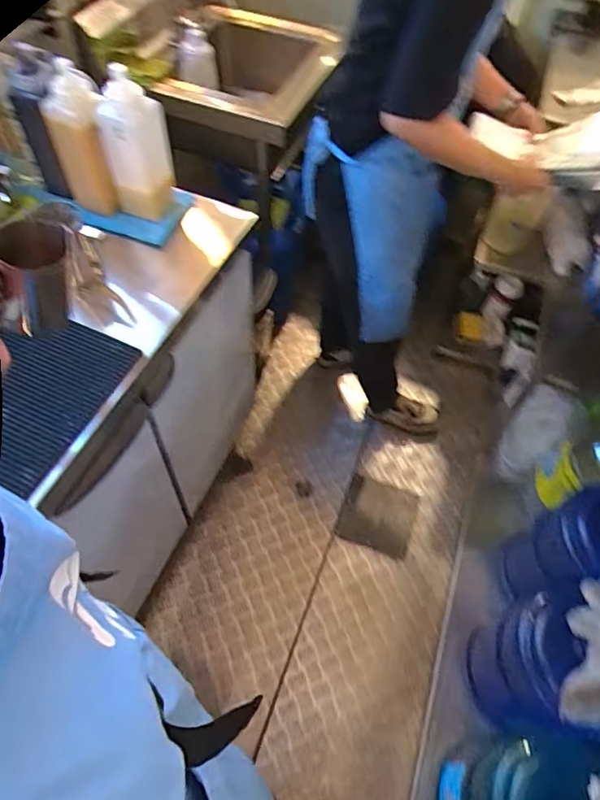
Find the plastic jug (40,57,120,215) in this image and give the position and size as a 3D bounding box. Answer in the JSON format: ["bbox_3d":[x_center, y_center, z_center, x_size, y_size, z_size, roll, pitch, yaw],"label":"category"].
[{"bbox_3d":[-0.348,-0.406,0.822,0.085,0.242,0.073,-21,61,-15],"label":"plastic jug"}]

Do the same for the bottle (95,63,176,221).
[{"bbox_3d":[-0.263,-0.403,0.827,0.102,0.221,0.074,-12,59,-10],"label":"bottle"}]

